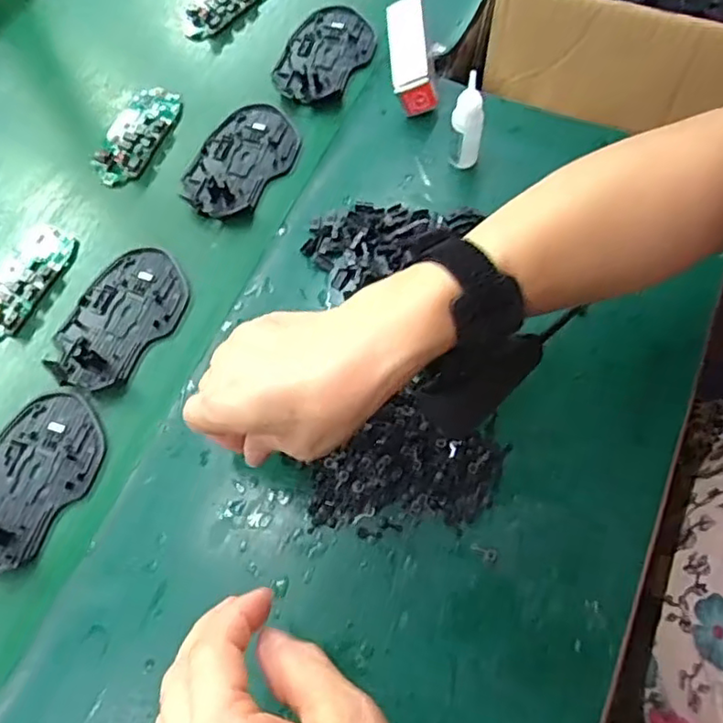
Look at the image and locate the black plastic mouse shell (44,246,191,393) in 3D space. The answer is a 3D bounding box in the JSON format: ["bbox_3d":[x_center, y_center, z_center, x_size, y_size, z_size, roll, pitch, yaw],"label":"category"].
[{"bbox_3d":[-0.171,-0.031,0.435,0.073,0.013,0.112,33,74,18],"label":"black plastic mouse shell"}]

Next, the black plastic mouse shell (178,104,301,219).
[{"bbox_3d":[-0.094,-0.159,0.486,0.073,0.011,0.111,18,69,13],"label":"black plastic mouse shell"}]

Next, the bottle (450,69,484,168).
[{"bbox_3d":[0.075,-0.166,0.435,0.022,0.071,0.019,2,67,6],"label":"bottle"}]

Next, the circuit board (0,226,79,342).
[{"bbox_3d":[-0.249,-0.060,0.454,0.043,0.010,0.095,20,70,14],"label":"circuit board"}]

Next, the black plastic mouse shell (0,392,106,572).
[{"bbox_3d":[-0.211,0.074,0.389,0.071,0.014,0.112,27,72,16],"label":"black plastic mouse shell"}]

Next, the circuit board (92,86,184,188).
[{"bbox_3d":[-0.186,-0.187,0.503,0.051,0.009,0.098,15,69,12],"label":"circuit board"}]

